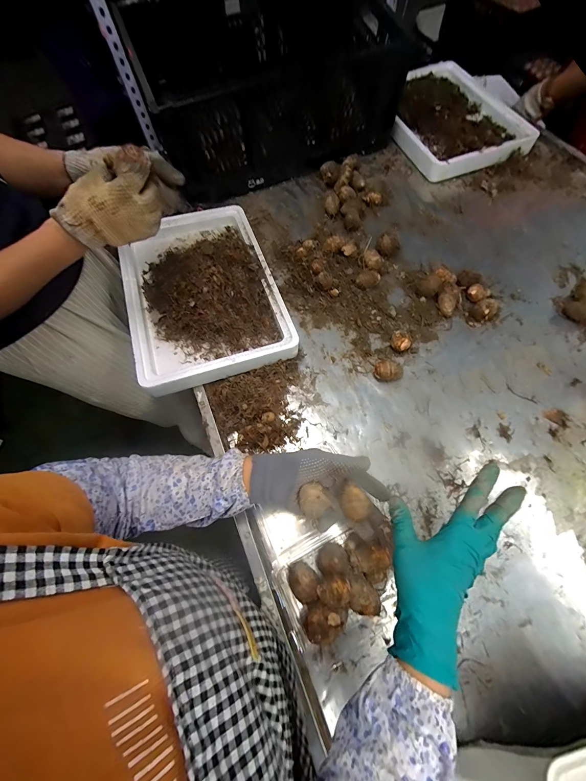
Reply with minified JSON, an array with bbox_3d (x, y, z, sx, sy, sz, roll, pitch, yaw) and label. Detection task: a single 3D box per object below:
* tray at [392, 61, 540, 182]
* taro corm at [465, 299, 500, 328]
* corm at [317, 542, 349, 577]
[{"bbox_3d":[0.448,-0.823,0.883,0.351,0.076,0.476,-18,66,-5],"label":"tray"},{"bbox_3d":[0.392,-0.163,0.616,0.069,0.034,0.048,-34,69,-11],"label":"taro corm"},{"bbox_3d":[0.057,0.250,0.443,0.043,0.044,0.038,-9,66,-1],"label":"corm"}]

